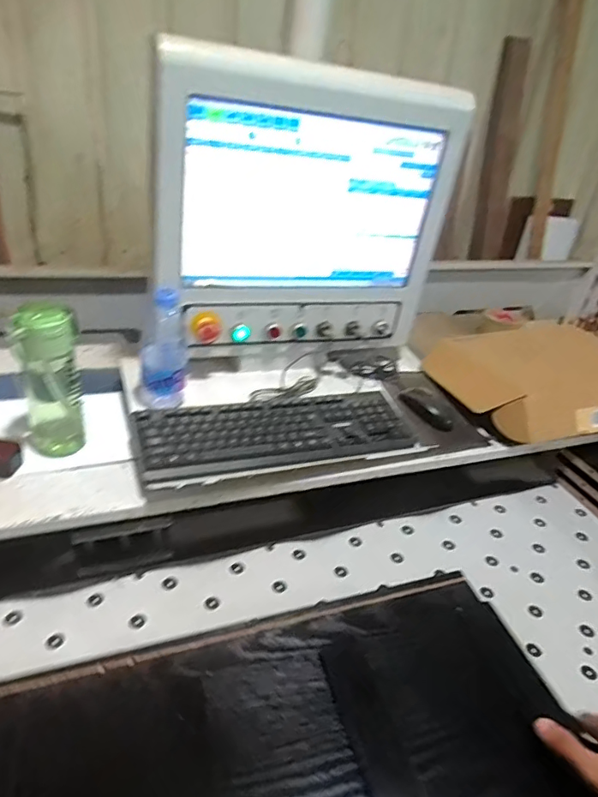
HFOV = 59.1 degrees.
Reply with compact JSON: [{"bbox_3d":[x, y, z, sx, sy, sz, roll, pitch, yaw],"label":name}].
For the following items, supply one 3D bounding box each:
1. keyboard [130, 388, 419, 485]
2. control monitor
[{"bbox_3d":[-0.026,0.048,0.846,0.447,0.041,0.158,-4,32,-19],"label":"keyboard"},{"bbox_3d":[0.023,-0.290,0.860,0.500,0.444,0.060,-3,31,-18],"label":"control monitor"}]

